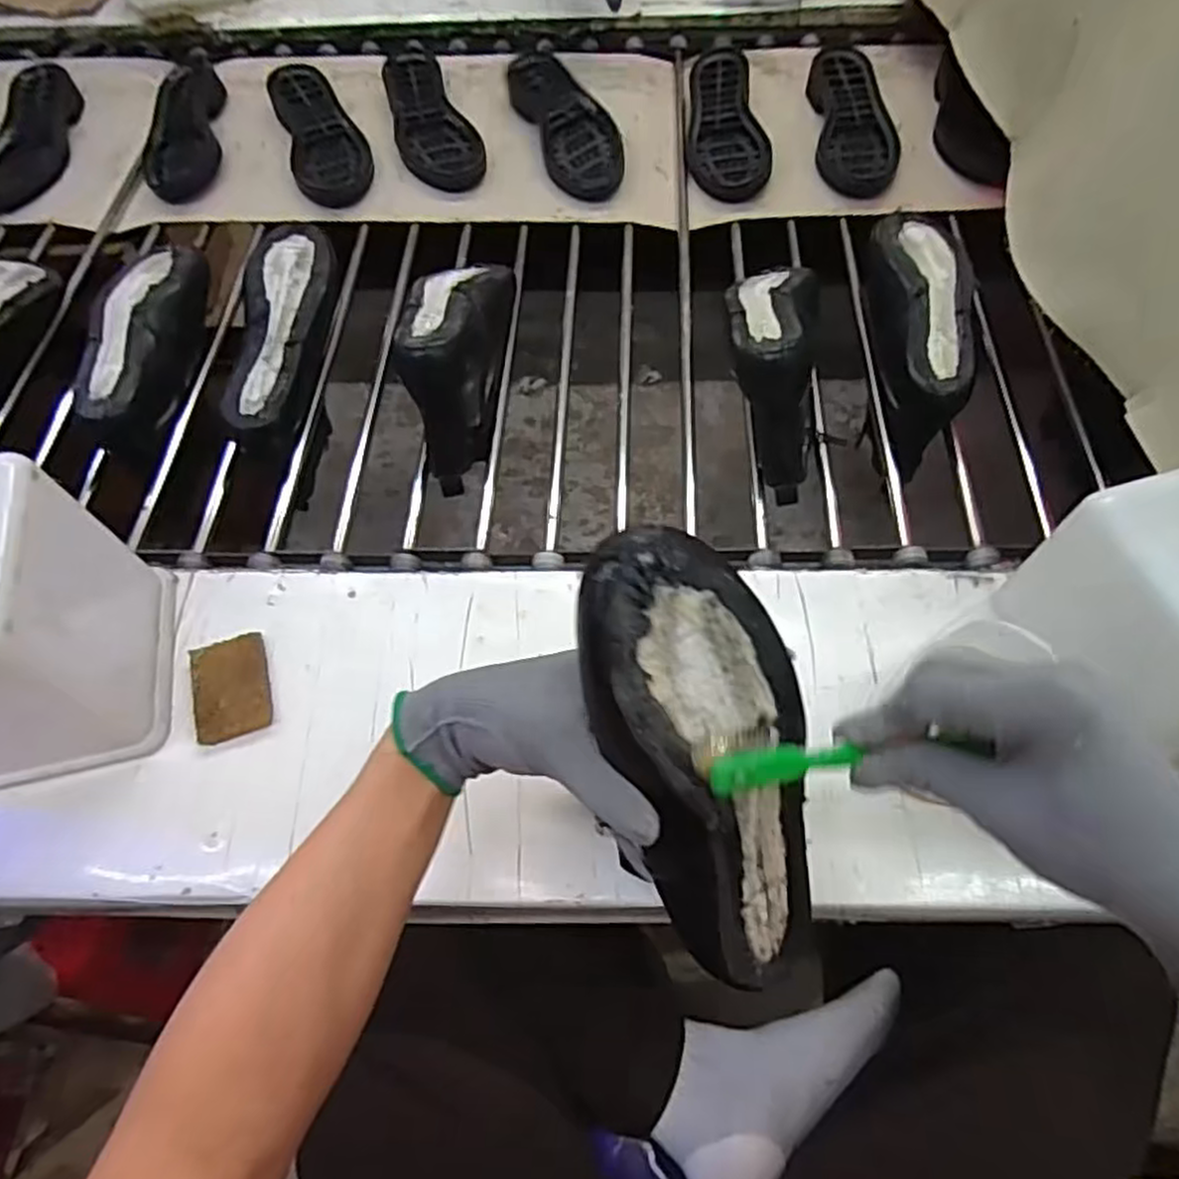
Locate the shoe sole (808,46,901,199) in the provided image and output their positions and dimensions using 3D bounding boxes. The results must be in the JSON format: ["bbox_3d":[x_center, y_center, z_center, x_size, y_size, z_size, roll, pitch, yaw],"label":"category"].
[{"bbox_3d":[0.304,-0.542,0.864,0.085,0.031,0.235,2,62,3],"label":"shoe sole"}]

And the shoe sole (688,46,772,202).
[{"bbox_3d":[0.158,-0.549,0.872,0.086,0.033,0.231,-2,62,1],"label":"shoe sole"}]

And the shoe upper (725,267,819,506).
[{"bbox_3d":[0.156,-0.201,0.651,0.078,0.108,0.224,7,62,6],"label":"shoe upper"}]

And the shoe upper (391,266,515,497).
[{"bbox_3d":[-0.120,-0.218,0.669,0.077,0.106,0.242,1,62,2],"label":"shoe upper"}]

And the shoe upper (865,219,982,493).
[{"bbox_3d":[0.297,-0.228,0.675,0.083,0.085,0.275,6,75,5],"label":"shoe upper"}]

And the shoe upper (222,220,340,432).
[{"bbox_3d":[-0.274,-0.234,0.695,0.080,0.075,0.222,-1,62,1],"label":"shoe upper"}]

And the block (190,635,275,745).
[{"bbox_3d":[-0.246,0.067,0.515,0.047,0.017,0.070,-16,62,-7],"label":"block"}]

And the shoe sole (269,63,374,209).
[{"bbox_3d":[-0.319,-0.547,0.892,0.087,0.019,0.266,-19,63,-8],"label":"shoe sole"}]

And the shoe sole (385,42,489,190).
[{"bbox_3d":[-0.196,-0.567,0.897,0.087,0.021,0.255,-21,63,-9],"label":"shoe sole"}]

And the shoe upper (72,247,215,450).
[{"bbox_3d":[-0.413,-0.222,0.699,0.078,0.069,0.217,1,62,2],"label":"shoe upper"}]

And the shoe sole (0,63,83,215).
[{"bbox_3d":[-0.671,-0.547,0.898,0.094,0.022,0.239,-8,62,-3],"label":"shoe sole"}]

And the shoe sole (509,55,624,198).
[{"bbox_3d":[-0.032,-0.550,0.878,0.083,0.029,0.257,-19,63,-9],"label":"shoe sole"}]

